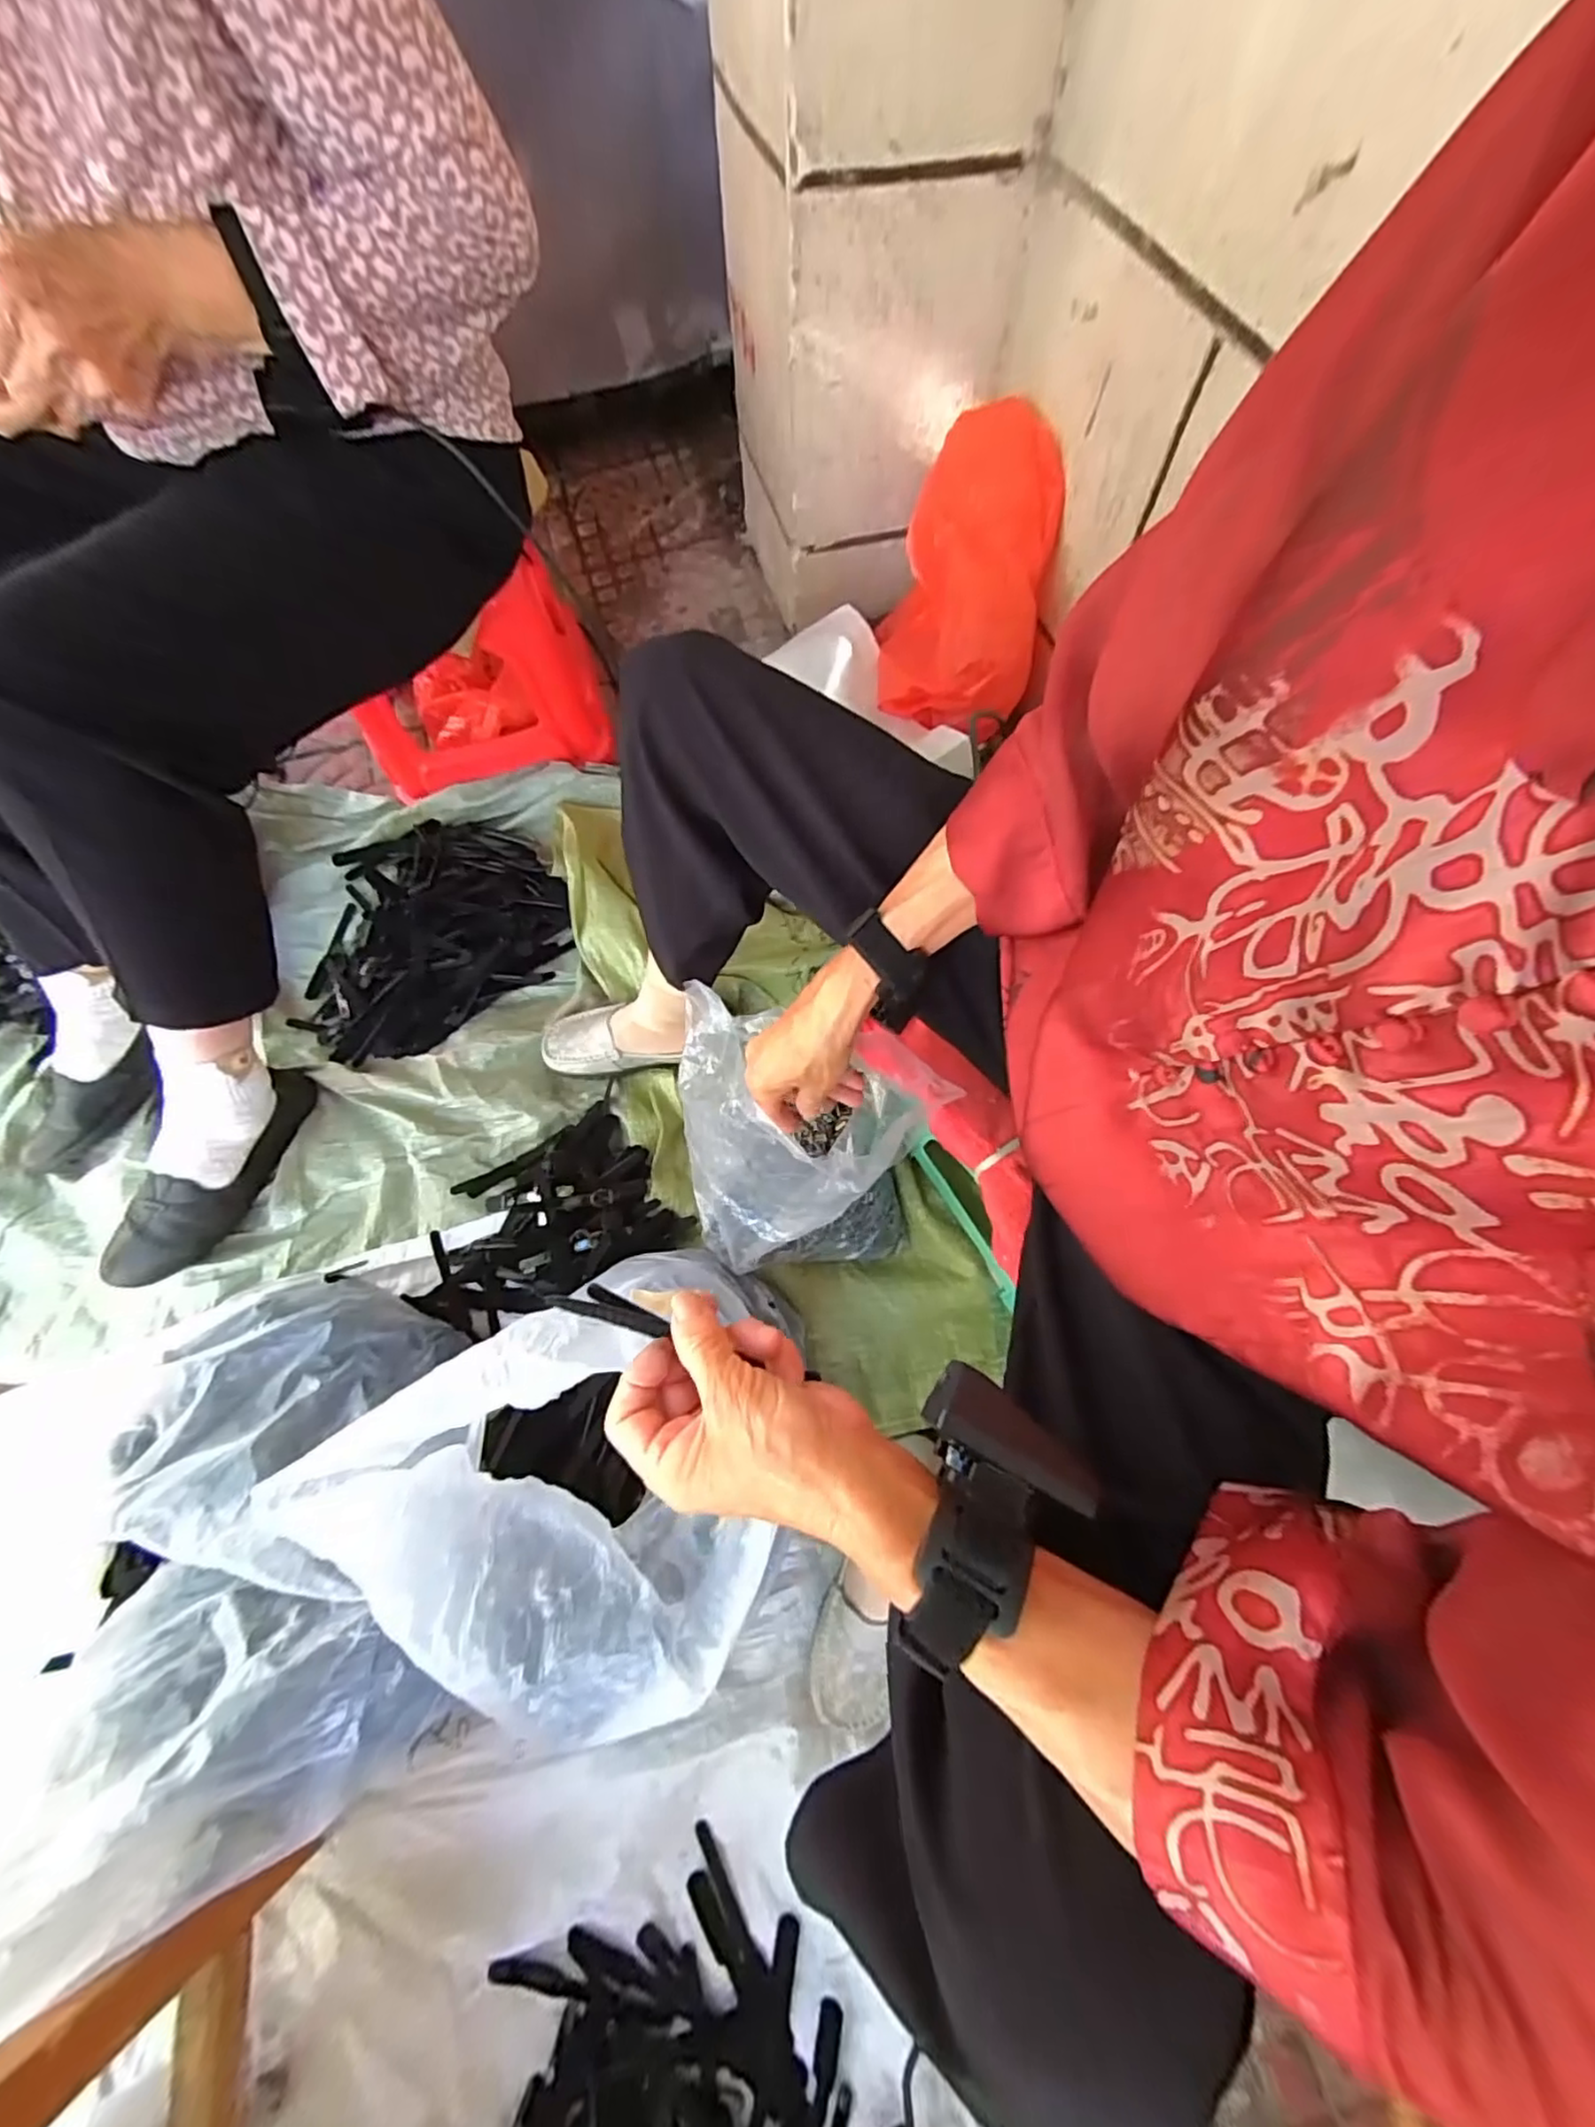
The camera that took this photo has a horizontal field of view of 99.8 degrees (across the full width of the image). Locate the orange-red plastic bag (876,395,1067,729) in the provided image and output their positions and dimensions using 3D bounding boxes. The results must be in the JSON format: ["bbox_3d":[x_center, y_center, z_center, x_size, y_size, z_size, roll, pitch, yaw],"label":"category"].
[{"bbox_3d":[0.184,-0.535,0.745,0.164,0.178,0.266,11,68,5],"label":"orange-red plastic bag"}]

